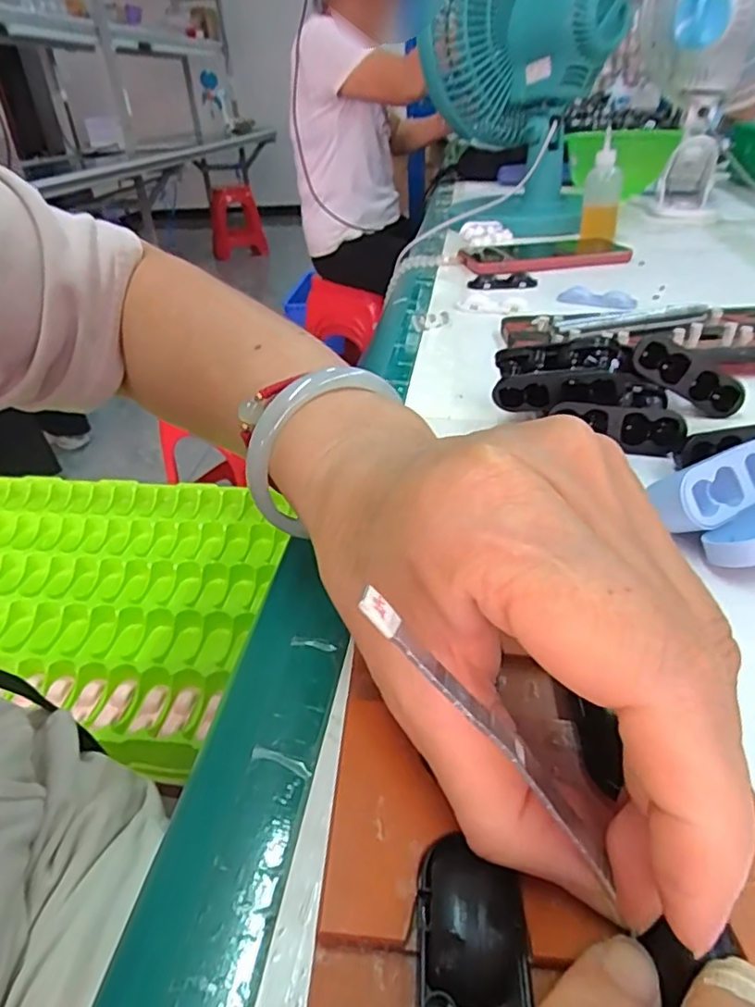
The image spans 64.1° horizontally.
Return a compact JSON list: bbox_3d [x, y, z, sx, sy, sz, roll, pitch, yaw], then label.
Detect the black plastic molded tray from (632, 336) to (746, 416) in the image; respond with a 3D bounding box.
[{"bbox_3d":[0.163,-0.065,0.313,0.060,0.021,0.011,29,37,-3],"label":"black plastic molded tray"}]

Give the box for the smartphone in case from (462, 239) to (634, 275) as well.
[{"bbox_3d":[0.167,-0.243,0.599,0.155,0.012,0.068,-9,34,-8],"label":"smartphone in case"}]

